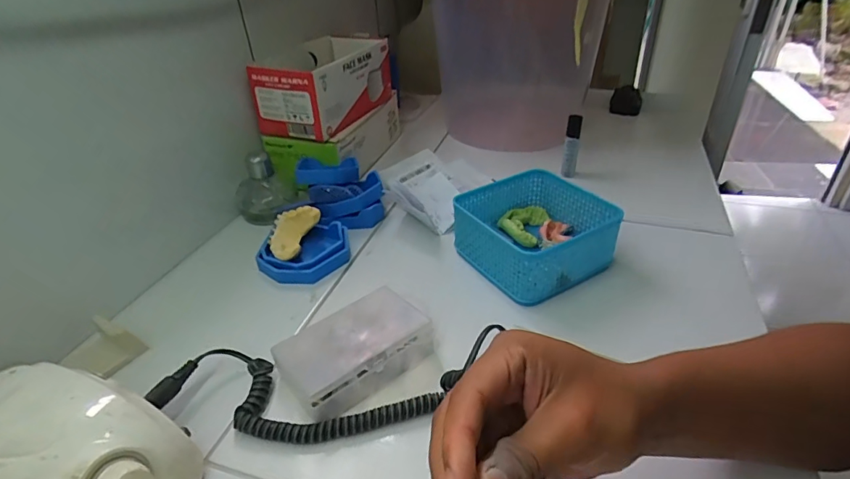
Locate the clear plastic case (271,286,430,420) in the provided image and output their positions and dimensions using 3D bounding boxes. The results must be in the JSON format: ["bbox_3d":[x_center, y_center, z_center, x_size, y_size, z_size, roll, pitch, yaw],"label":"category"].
[{"bbox_3d":[-0.055,0.089,0.389,0.119,0.038,0.071,-24,39,-27],"label":"clear plastic case"}]

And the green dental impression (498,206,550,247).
[{"bbox_3d":[0.111,-0.020,0.535,0.047,0.019,0.067,14,38,24],"label":"green dental impression"}]

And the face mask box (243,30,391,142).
[{"bbox_3d":[-0.134,-0.226,0.673,0.109,0.083,0.225,10,36,20],"label":"face mask box"}]

